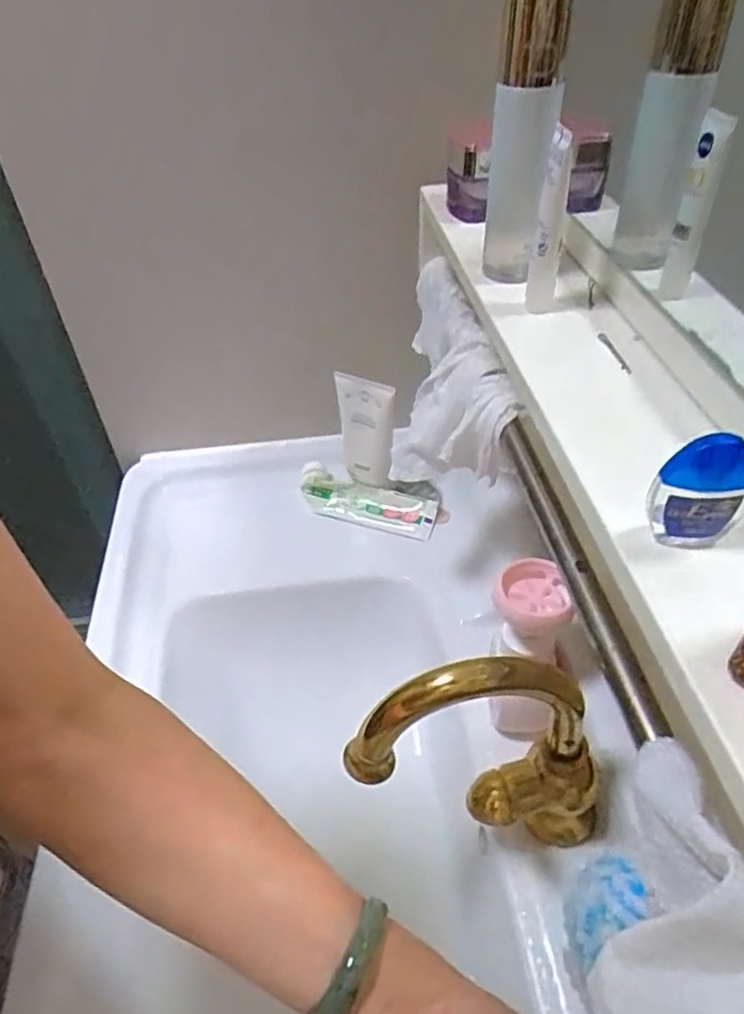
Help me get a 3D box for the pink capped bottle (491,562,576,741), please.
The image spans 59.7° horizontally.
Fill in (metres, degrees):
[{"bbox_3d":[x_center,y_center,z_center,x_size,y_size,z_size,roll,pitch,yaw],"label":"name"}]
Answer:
[{"bbox_3d":[0.132,0.126,0.560,0.067,0.157,0.073,10,46,14],"label":"pink capped bottle"}]

